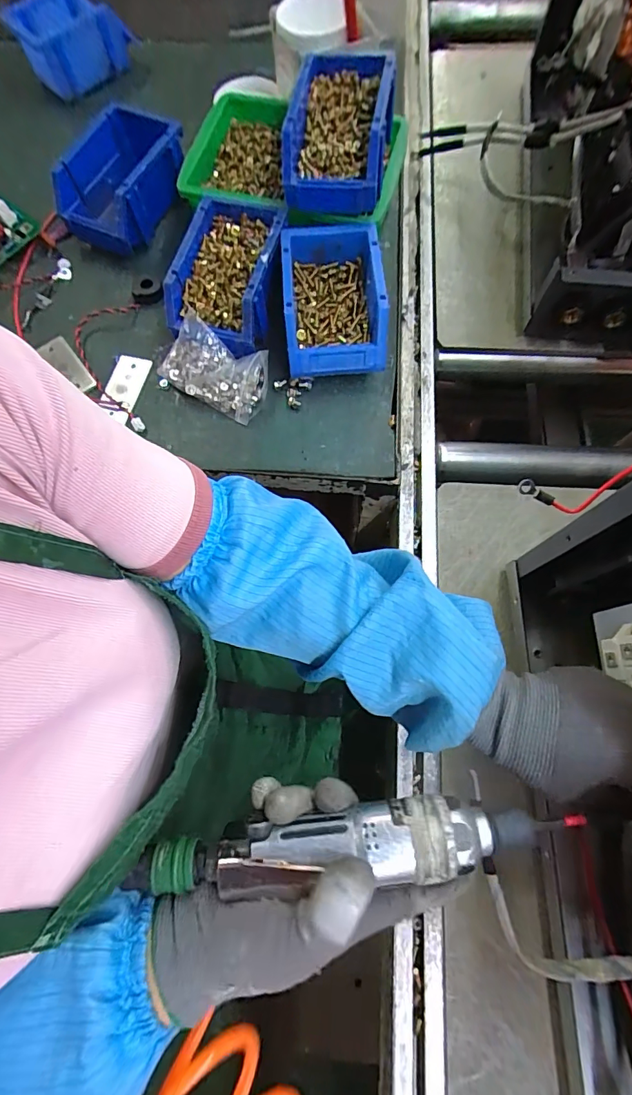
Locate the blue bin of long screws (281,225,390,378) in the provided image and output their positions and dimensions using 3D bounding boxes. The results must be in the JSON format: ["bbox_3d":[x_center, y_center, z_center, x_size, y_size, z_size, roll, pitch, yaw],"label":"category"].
[{"bbox_3d":[0.020,-0.279,0.499,0.111,0.079,0.160,-4,73,1],"label":"blue bin of long screws"}]

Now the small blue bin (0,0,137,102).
[{"bbox_3d":[-0.371,-0.774,0.655,0.163,0.079,0.126,-27,74,-6],"label":"small blue bin"}]

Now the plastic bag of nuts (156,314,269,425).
[{"bbox_3d":[-0.114,-0.204,0.493,0.118,0.055,0.073,28,76,10],"label":"plastic bag of nuts"}]

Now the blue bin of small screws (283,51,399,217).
[{"bbox_3d":[0.028,-0.477,0.495,0.112,0.068,0.187,8,73,5],"label":"blue bin of small screws"}]

